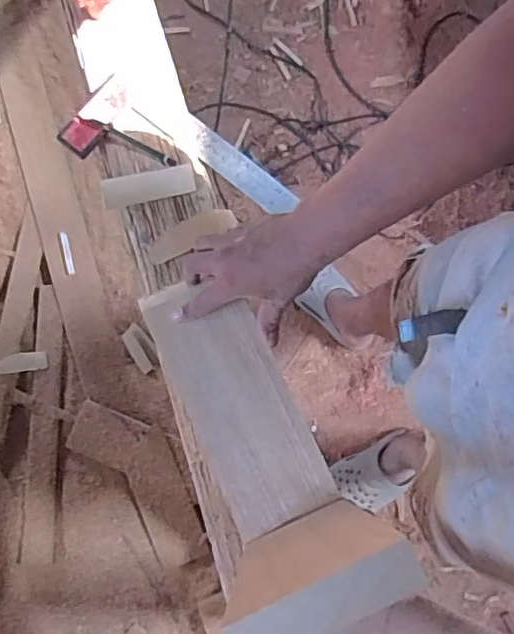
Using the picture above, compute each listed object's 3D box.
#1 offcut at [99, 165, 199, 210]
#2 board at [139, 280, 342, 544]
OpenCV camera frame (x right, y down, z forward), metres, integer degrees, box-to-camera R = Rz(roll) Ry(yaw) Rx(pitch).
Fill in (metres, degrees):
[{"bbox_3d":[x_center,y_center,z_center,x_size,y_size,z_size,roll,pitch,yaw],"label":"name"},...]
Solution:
[{"bbox_3d":[-0.127,-0.154,0.713,0.106,0.010,0.037,-11,73,-2],"label":"offcut"},{"bbox_3d":[-0.026,0.081,0.641,0.110,0.024,0.276,-28,77,-9],"label":"board"}]

